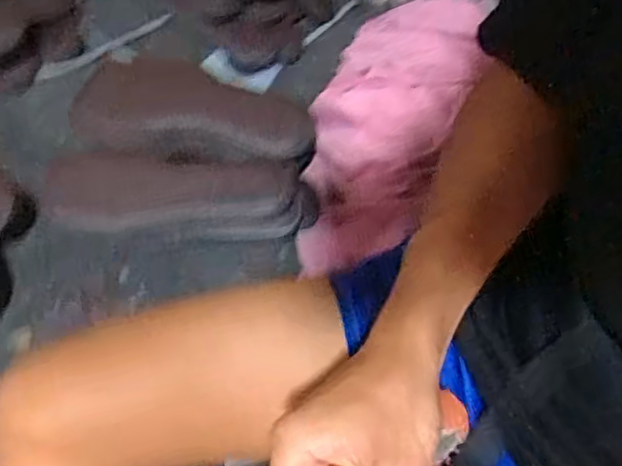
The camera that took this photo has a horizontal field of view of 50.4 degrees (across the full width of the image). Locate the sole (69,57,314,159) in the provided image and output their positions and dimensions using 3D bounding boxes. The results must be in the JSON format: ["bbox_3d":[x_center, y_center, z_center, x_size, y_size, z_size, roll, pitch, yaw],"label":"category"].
[{"bbox_3d":[-0.123,-0.134,0.699,0.248,0.031,0.118,9,66,4],"label":"sole"}]

